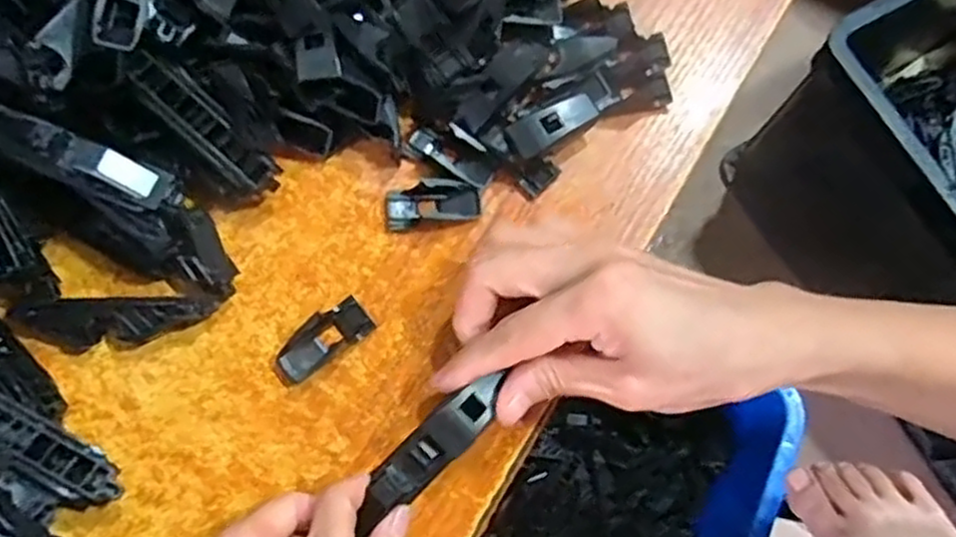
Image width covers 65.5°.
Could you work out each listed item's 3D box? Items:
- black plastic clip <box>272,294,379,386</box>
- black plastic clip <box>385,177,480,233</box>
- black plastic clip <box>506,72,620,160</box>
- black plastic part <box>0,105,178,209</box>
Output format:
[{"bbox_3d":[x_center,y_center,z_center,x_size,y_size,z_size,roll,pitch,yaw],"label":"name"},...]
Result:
[{"bbox_3d":[-0.067,0.030,0.315,0.045,0.008,0.018,-35,78,-11],"label":"black plastic clip"},{"bbox_3d":[-0.021,-0.030,0.330,0.041,0.011,0.020,-10,75,-5],"label":"black plastic clip"},{"bbox_3d":[0.040,-0.068,0.335,0.055,0.017,0.019,-35,78,-11],"label":"black plastic clip"},{"bbox_3d":[-0.156,-0.042,0.293,0.076,0.020,0.016,21,75,4],"label":"black plastic part"}]

